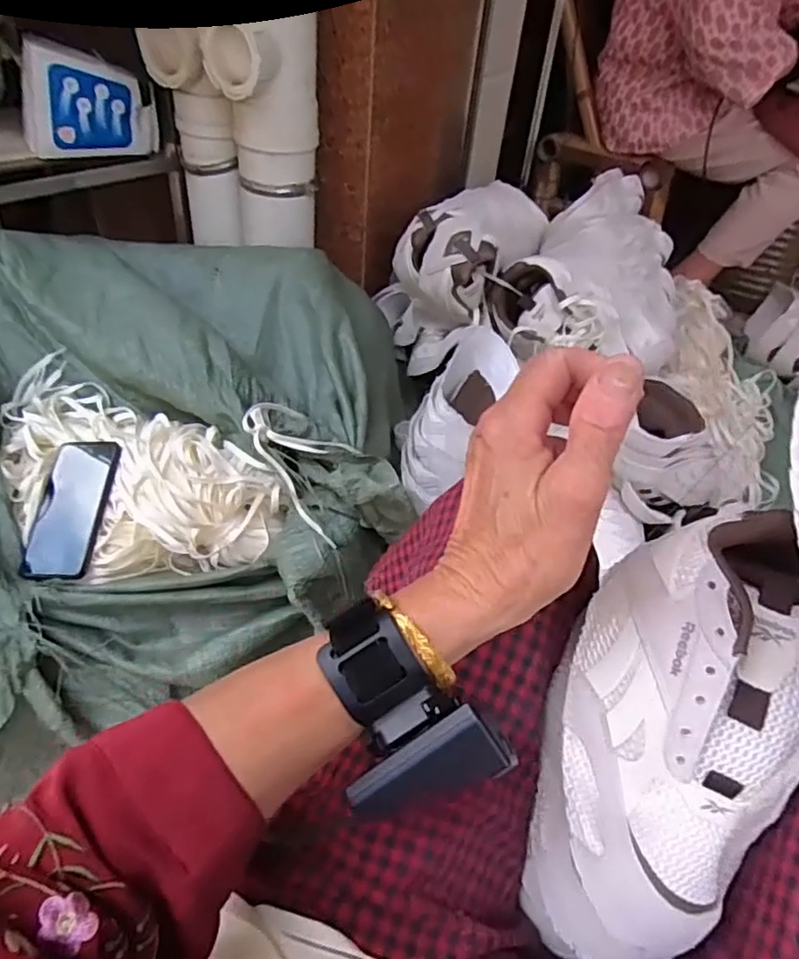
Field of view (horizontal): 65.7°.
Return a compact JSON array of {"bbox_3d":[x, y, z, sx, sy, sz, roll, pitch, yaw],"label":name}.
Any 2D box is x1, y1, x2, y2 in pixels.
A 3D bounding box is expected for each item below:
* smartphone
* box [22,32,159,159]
[{"bbox_3d":[-0.363,0.030,0.688,0.079,0.017,0.162,1,69,7],"label":"smartphone"},{"bbox_3d":[-0.454,-0.546,0.900,0.184,0.136,0.062,-10,46,-16],"label":"box"}]

